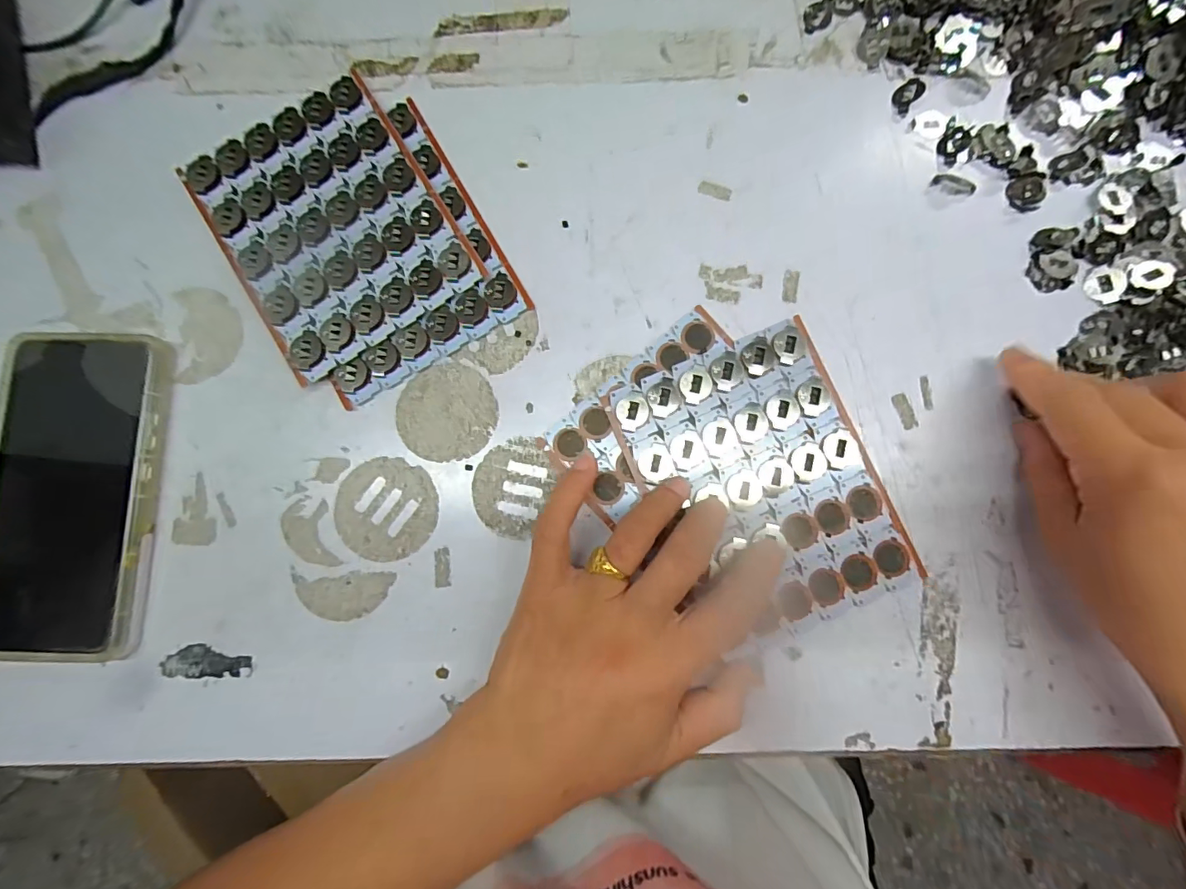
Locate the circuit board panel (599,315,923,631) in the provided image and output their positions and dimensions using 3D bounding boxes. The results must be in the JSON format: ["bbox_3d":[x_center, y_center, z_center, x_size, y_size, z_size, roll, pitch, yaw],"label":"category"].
[{"bbox_3d":[0.087,0.018,0.260,0.117,0.006,0.145,-21,83,-2],"label":"circuit board panel"}]

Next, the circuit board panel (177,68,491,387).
[{"bbox_3d":[-0.147,-0.123,0.283,0.117,0.012,0.147,-32,83,-4],"label":"circuit board panel"}]

